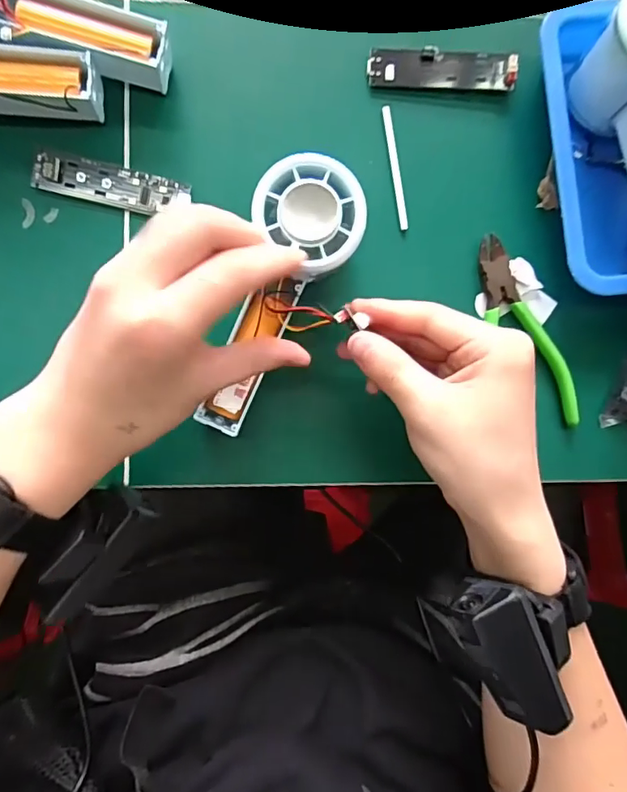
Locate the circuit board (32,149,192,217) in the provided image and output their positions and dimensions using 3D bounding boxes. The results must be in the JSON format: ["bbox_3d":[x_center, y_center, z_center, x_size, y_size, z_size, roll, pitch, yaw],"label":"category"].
[{"bbox_3d":[-0.120,-0.126,0.301,0.089,0.009,0.023,11,88,-3],"label":"circuit board"}]

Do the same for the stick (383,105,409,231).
[{"bbox_3d":[0.051,-0.143,0.315,0.005,0.004,0.077,-9,89,-3],"label":"stick"}]

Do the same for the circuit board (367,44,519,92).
[{"bbox_3d":[0.081,-0.205,0.315,0.091,0.009,0.022,1,88,-3],"label":"circuit board"}]

